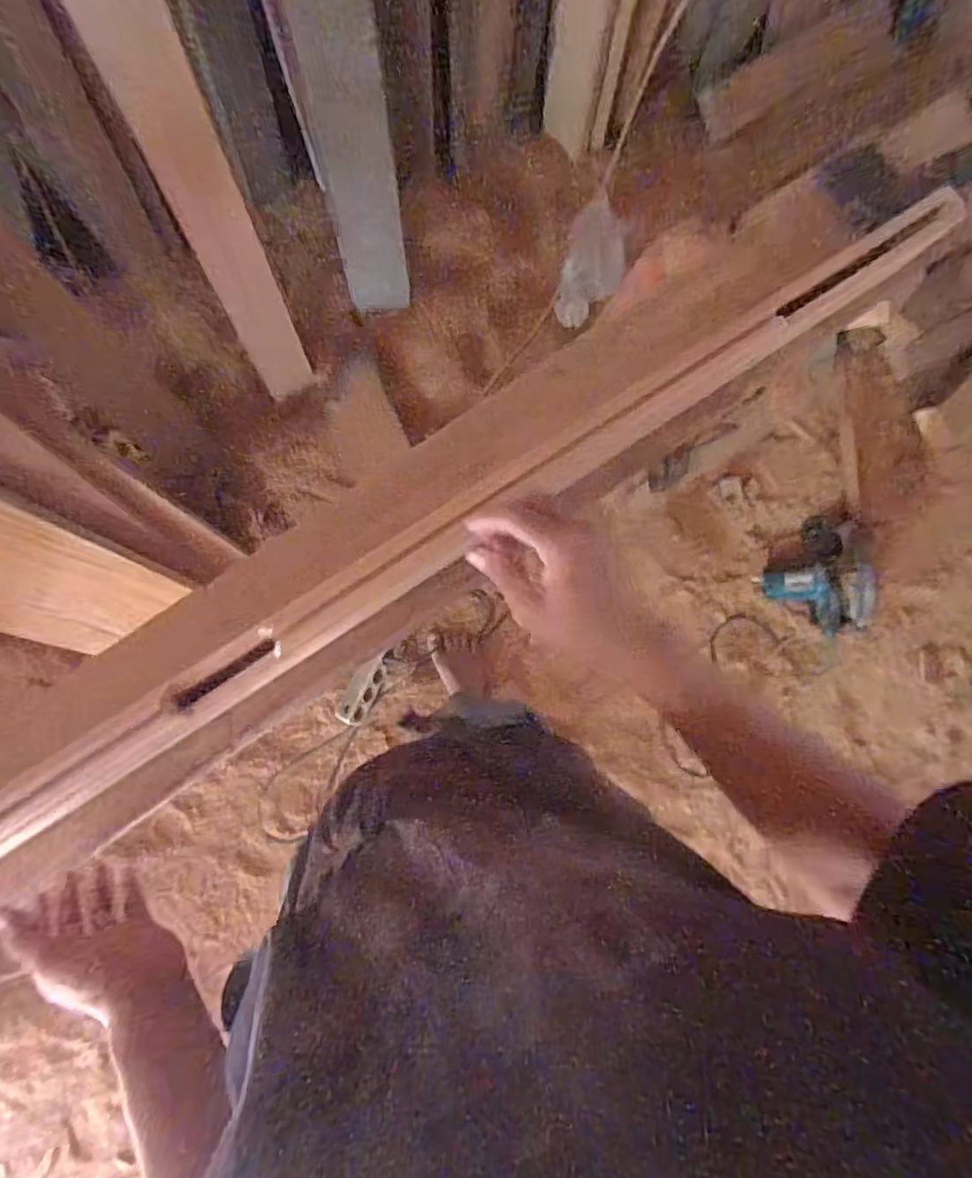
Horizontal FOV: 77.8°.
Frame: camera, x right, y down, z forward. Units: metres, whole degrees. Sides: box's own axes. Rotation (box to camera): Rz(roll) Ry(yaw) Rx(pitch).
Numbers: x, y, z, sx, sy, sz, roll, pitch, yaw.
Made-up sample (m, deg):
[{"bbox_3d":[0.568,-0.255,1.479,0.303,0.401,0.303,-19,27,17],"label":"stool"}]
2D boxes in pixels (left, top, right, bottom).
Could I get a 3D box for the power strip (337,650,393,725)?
[{"bbox_3d":[-0.258,0.206,1.297,0.067,0.047,0.181,26,81,-4],"label":"power strip"}]

